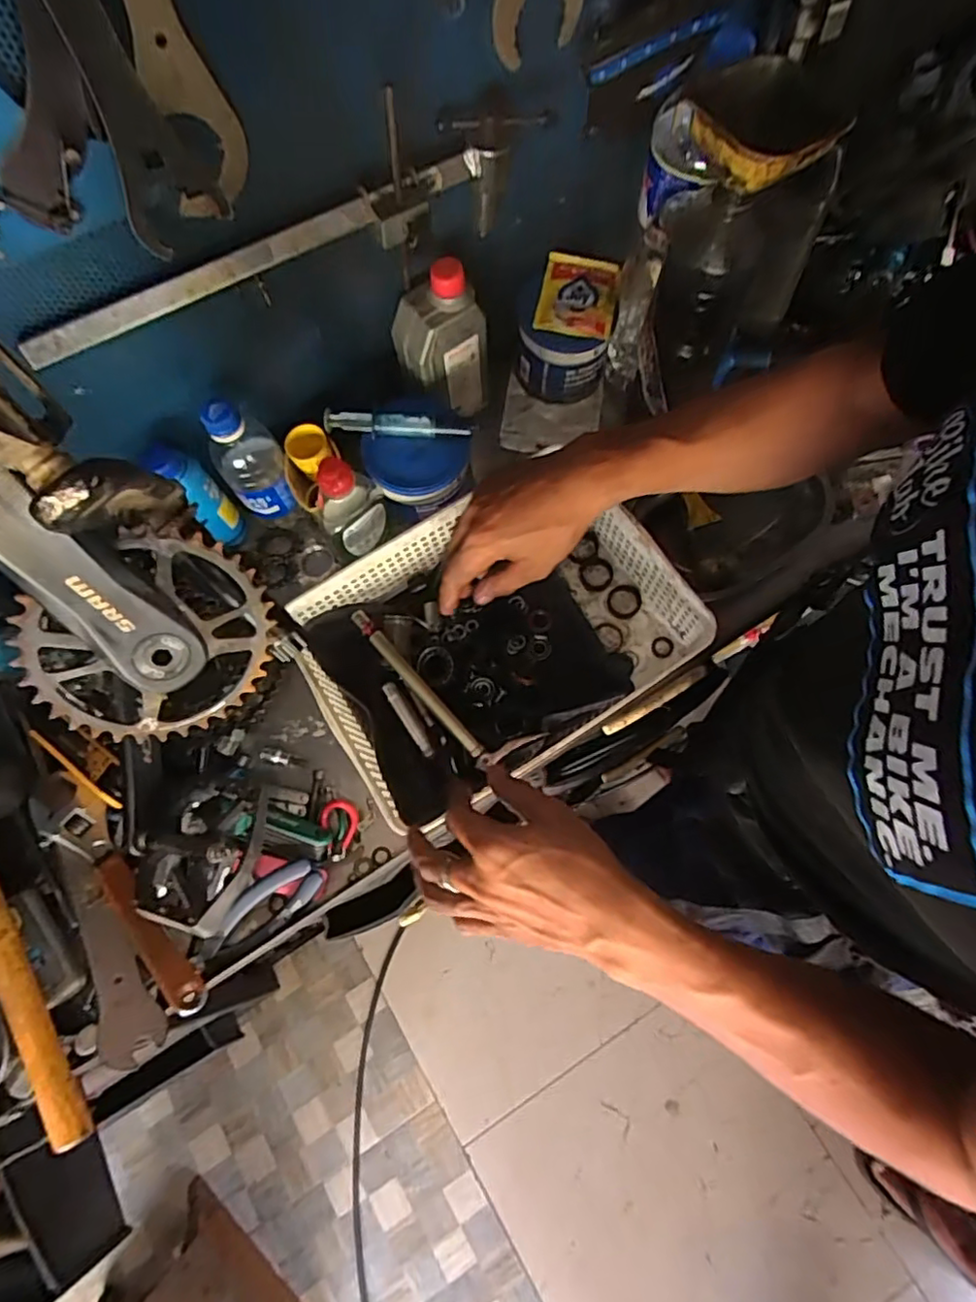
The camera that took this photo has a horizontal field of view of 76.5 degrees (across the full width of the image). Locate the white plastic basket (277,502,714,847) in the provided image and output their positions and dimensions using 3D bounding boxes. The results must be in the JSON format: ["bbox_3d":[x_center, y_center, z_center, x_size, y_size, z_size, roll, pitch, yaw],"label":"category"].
[{"bbox_3d":[0.003,-0.016,0.586,0.322,0.098,0.237,-28,70,-9],"label":"white plastic basket"}]

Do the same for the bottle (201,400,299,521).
[{"bbox_3d":[-0.231,-0.185,0.593,0.064,0.134,0.061,-32,74,-6],"label":"bottle"}]

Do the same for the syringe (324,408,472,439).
[{"bbox_3d":[-0.089,-0.218,0.595,0.140,0.018,0.014,4,73,5],"label":"syringe"}]

